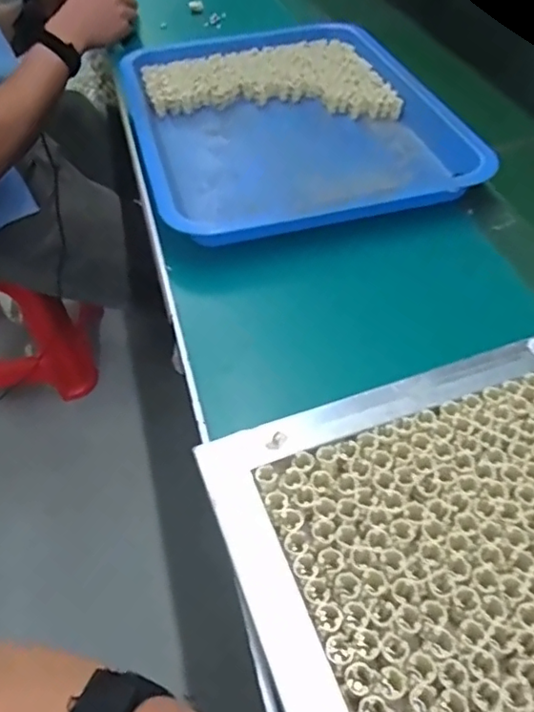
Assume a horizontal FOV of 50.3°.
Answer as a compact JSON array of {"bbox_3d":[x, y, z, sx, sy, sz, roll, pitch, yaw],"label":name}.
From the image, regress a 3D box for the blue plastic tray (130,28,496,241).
[{"bbox_3d":[0.016,-0.291,0.691,0.344,0.047,0.447,-10,49,-10],"label":"blue plastic tray"}]

